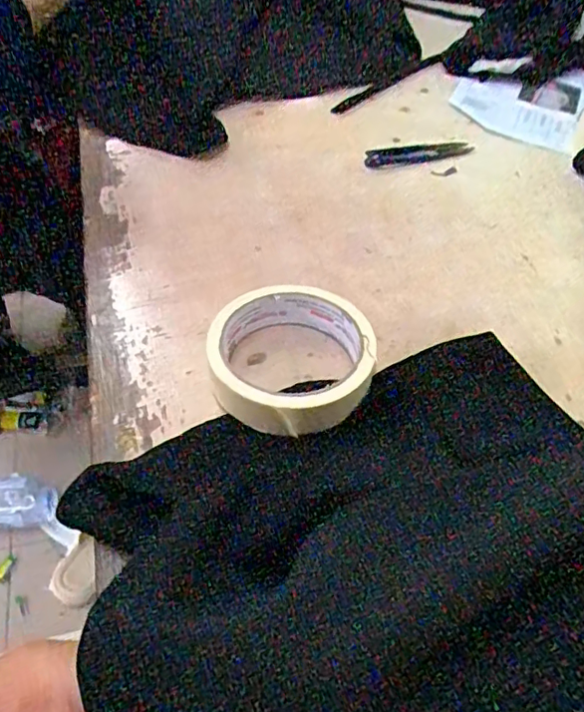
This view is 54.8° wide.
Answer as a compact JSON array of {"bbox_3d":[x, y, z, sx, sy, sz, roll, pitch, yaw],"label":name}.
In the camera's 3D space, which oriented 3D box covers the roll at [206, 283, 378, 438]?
[{"bbox_3d":[-0.001,0.004,0.324,0.091,0.032,0.101,8,51,2],"label":"roll"}]

